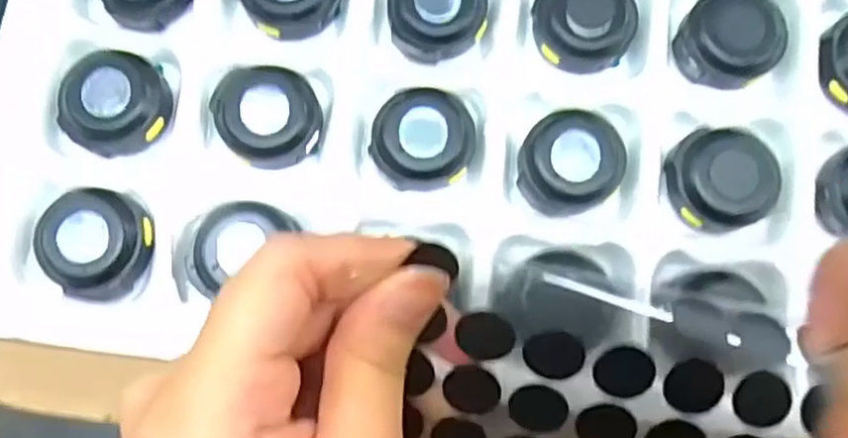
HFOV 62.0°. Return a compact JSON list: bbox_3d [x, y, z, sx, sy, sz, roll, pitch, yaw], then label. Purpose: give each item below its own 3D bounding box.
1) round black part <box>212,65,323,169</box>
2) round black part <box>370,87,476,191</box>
[{"bbox_3d":[-0.045,-0.030,0.202,0.028,0.008,0.030,0,79,1],"label":"round black part"},{"bbox_3d":[0.000,-0.023,0.201,0.028,0.008,0.028,0,79,1],"label":"round black part"}]

